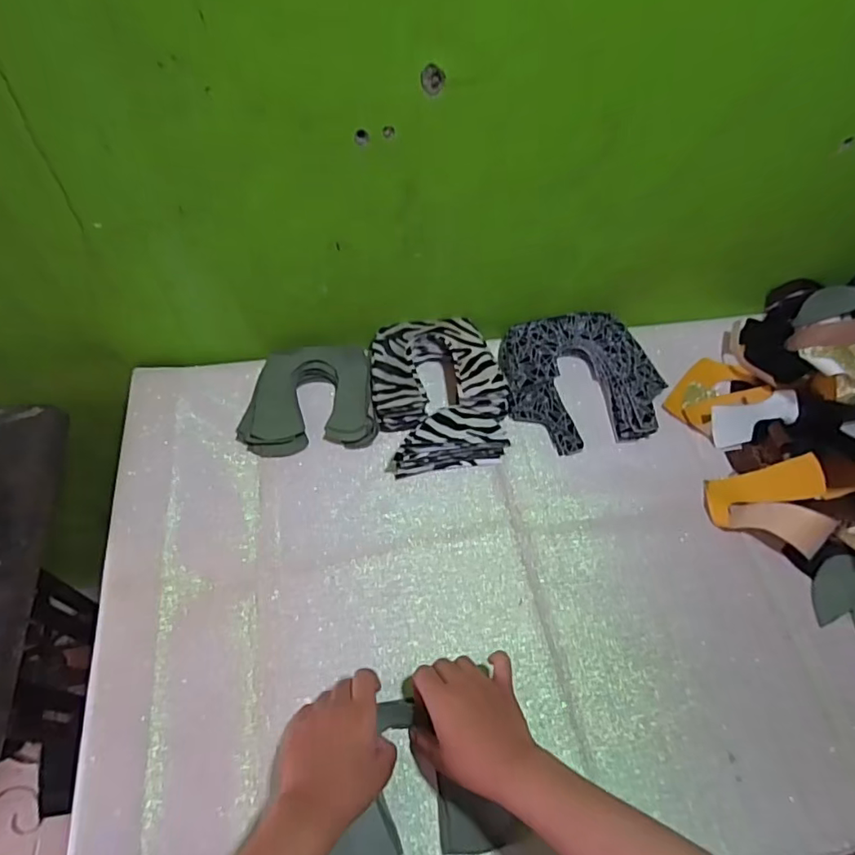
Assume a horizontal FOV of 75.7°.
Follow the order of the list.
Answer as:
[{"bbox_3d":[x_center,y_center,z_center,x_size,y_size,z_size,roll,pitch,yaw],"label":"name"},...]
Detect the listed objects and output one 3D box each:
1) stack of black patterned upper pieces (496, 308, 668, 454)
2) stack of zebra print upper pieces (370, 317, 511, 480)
[{"bbox_3d":[0.198,-0.062,0.704,0.195,0.034,0.182,-9,60,-9],"label":"stack of black patterned upper pieces"},{"bbox_3d":[0.015,-0.046,0.671,0.163,0.050,0.194,-8,60,-9],"label":"stack of zebra print upper pieces"}]

